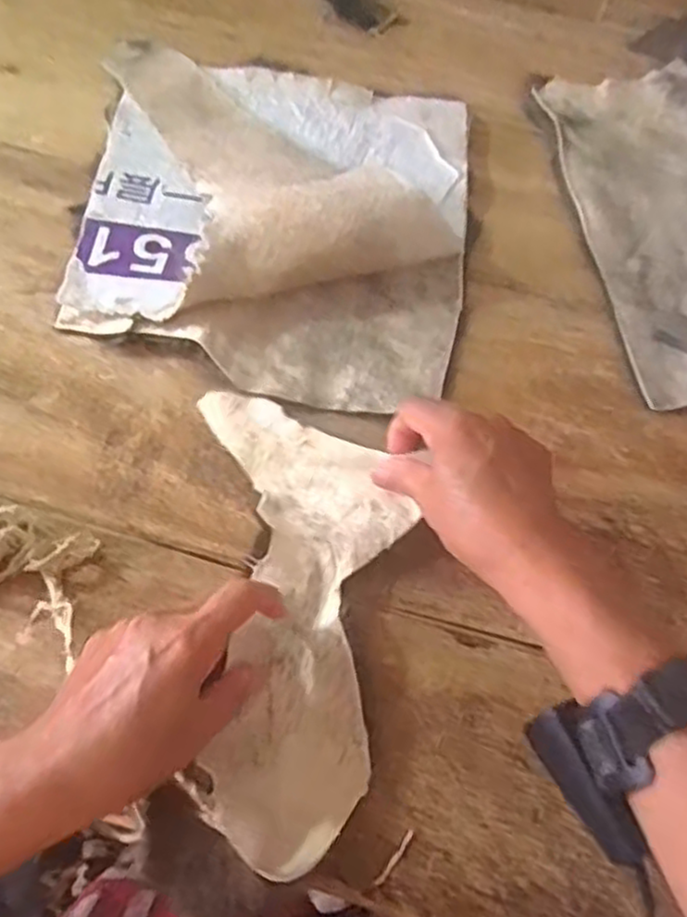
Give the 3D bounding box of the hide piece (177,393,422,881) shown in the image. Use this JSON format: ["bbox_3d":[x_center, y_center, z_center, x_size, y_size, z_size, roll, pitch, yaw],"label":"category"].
[{"bbox_3d":[-0.023,0.078,0.393,0.112,0.028,0.252,2,65,-3],"label":"hide piece"}]

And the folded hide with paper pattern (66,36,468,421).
[{"bbox_3d":[-0.054,-0.195,0.521,0.293,0.058,0.327,6,63,-1],"label":"folded hide with paper pattern"}]

